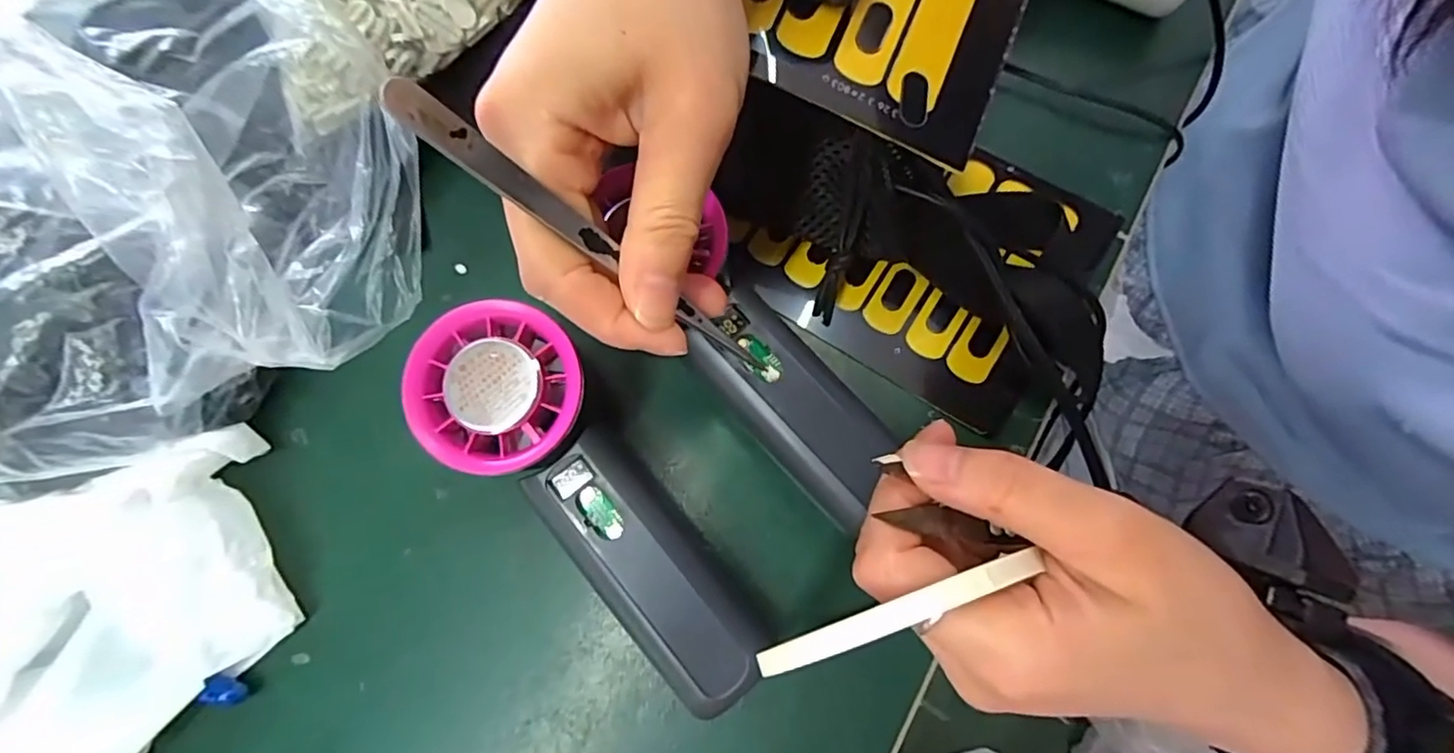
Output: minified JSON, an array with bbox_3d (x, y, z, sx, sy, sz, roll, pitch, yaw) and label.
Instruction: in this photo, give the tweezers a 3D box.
[{"bbox_3d":[-0.029,-0.031,0.165,0.004,0.127,0.008,10,72,44],"label":"tweezers"}]

